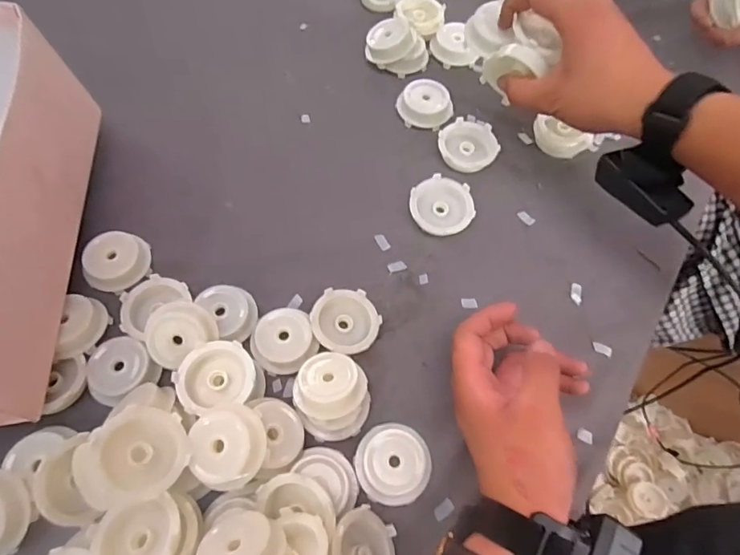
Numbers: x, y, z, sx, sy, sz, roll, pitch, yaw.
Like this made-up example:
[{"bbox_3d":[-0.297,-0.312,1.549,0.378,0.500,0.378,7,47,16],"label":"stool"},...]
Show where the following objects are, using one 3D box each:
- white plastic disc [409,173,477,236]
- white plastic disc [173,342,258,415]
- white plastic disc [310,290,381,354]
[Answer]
[{"bbox_3d":[0.066,-0.064,0.438,0.058,0.021,0.055,1,64,-3],"label":"white plastic disc"},{"bbox_3d":[-0.112,0.072,0.344,0.054,0.018,0.048,-14,66,-10],"label":"white plastic disc"},{"bbox_3d":[-0.020,0.038,0.385,0.053,0.025,0.053,1,64,-3],"label":"white plastic disc"}]

